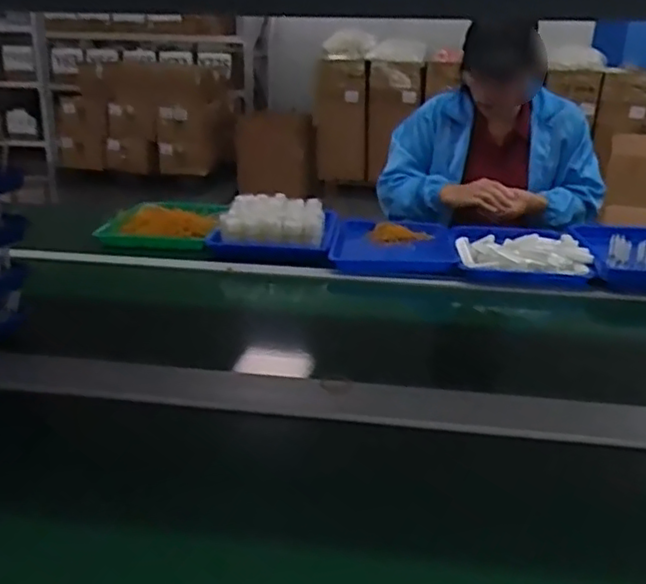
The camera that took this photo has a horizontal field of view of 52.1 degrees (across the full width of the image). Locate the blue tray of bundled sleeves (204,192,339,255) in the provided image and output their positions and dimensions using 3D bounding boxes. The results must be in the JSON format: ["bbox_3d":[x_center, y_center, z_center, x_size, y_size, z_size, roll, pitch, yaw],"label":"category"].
[{"bbox_3d":[-0.097,-0.148,1.365,0.236,0.061,0.269,2,21,3],"label":"blue tray of bundled sleeves"}]

